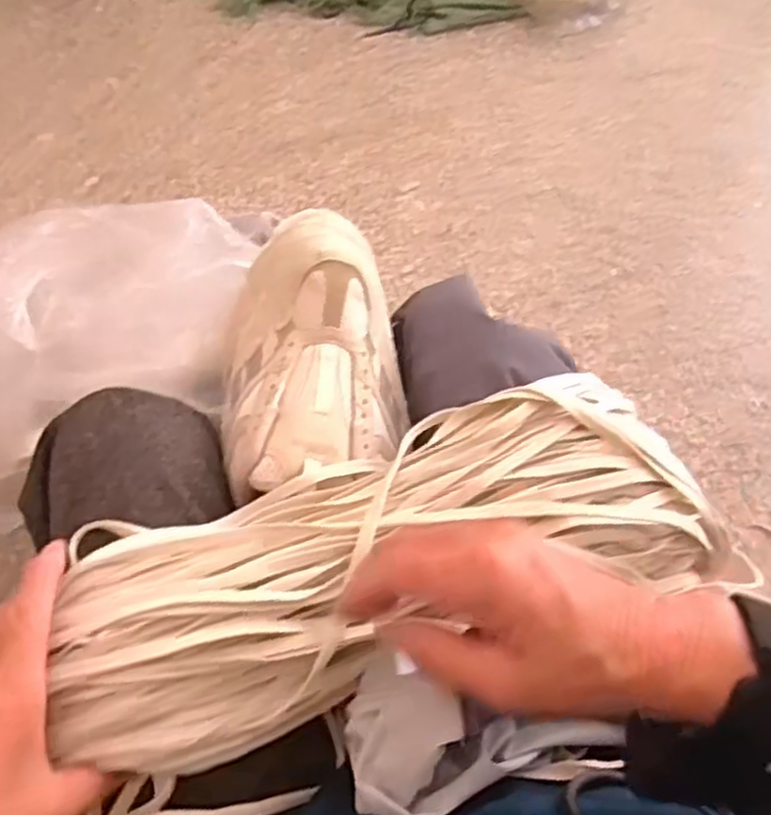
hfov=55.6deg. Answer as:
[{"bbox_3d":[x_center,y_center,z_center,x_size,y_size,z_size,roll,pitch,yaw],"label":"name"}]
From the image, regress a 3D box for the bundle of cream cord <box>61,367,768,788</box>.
[{"bbox_3d":[-0.001,0.085,0.410,0.384,0.050,0.135,-19,63,-11],"label":"bundle of cream cord"}]

